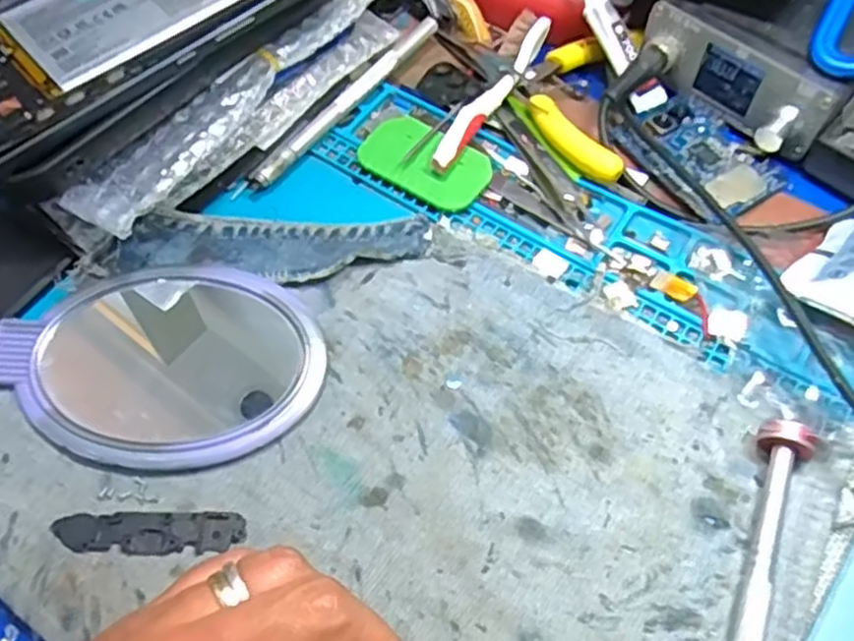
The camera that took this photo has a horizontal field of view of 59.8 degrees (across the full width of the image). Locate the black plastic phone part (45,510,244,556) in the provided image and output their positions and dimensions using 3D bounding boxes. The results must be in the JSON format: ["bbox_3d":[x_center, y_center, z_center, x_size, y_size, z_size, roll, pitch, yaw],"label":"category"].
[{"bbox_3d":[-0.092,0.070,0.245,0.063,0.004,0.014,-1,60,2],"label":"black plastic phone part"}]

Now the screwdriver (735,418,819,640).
[{"bbox_3d":[0.100,0.086,0.221,0.015,0.012,0.120,17,63,12],"label":"screwdriver"}]

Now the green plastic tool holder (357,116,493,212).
[{"bbox_3d":[-0.001,-0.069,0.320,0.057,0.005,0.033,32,66,18],"label":"green plastic tool holder"}]

